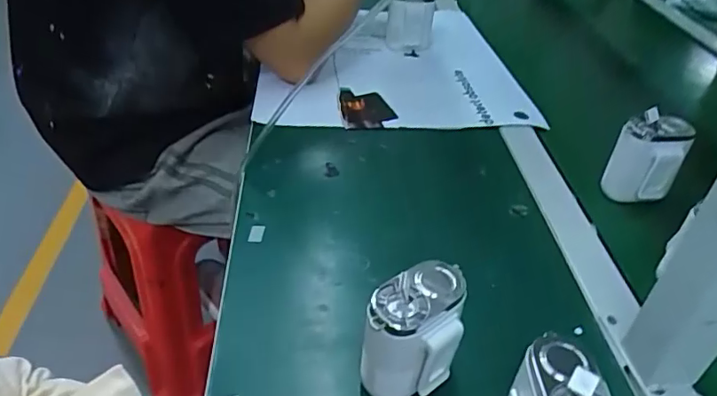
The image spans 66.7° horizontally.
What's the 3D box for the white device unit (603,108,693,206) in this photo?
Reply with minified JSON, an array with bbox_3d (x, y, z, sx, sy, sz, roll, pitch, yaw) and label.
[{"bbox_3d":[0.285,-0.039,0.536,0.057,0.082,0.053,29,44,28],"label":"white device unit"}]

